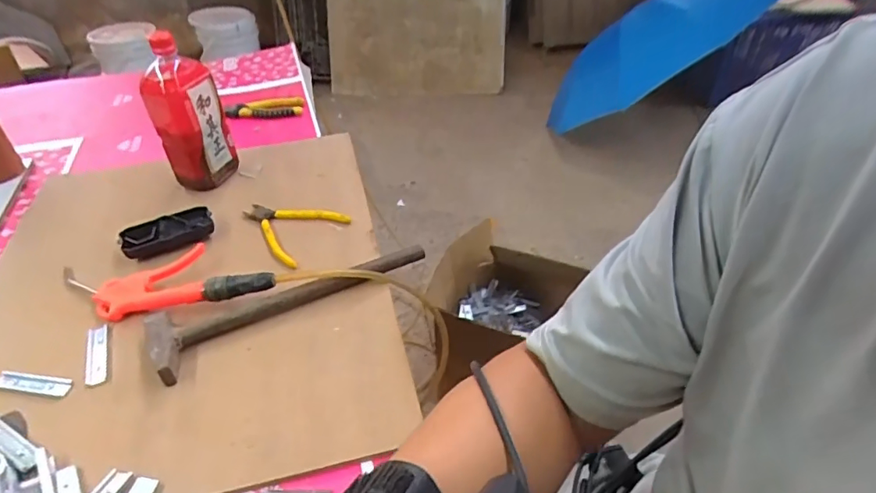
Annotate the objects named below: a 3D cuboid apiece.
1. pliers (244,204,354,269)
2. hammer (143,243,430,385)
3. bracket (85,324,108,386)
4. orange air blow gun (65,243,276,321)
[{"bbox_3d":[-0.202,-0.033,0.695,0.128,0.020,0.107,26,45,25],"label":"pliers"},{"bbox_3d":[-0.168,0.054,0.596,0.308,0.039,0.082,-24,44,-26],"label":"hammer"},{"bbox_3d":[-0.357,0.113,0.541,0.020,0.005,0.079,-14,42,-20],"label":"bracket"},{"bbox_3d":[-0.319,0.036,0.601,0.262,0.046,0.093,-5,39,-5],"label":"orange air blow gun"}]

